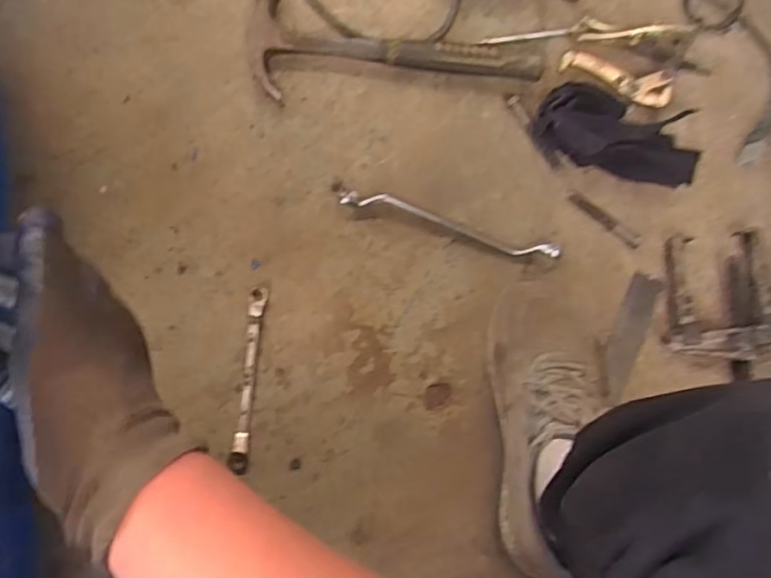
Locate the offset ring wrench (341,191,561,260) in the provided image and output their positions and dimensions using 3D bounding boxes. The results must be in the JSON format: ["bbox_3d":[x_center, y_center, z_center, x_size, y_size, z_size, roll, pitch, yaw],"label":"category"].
[{"bbox_3d":[0.073,-0.070,0.676,0.247,0.028,0.026,16,88,-2],"label":"offset ring wrench"}]

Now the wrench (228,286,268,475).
[{"bbox_3d":[-0.147,0.097,0.659,0.019,0.014,0.196,6,89,-2],"label":"wrench"}]

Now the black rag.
[{"bbox_3d":[0.260,-0.173,0.678,0.181,0.051,0.086,15,88,-2],"label":"black rag"}]

